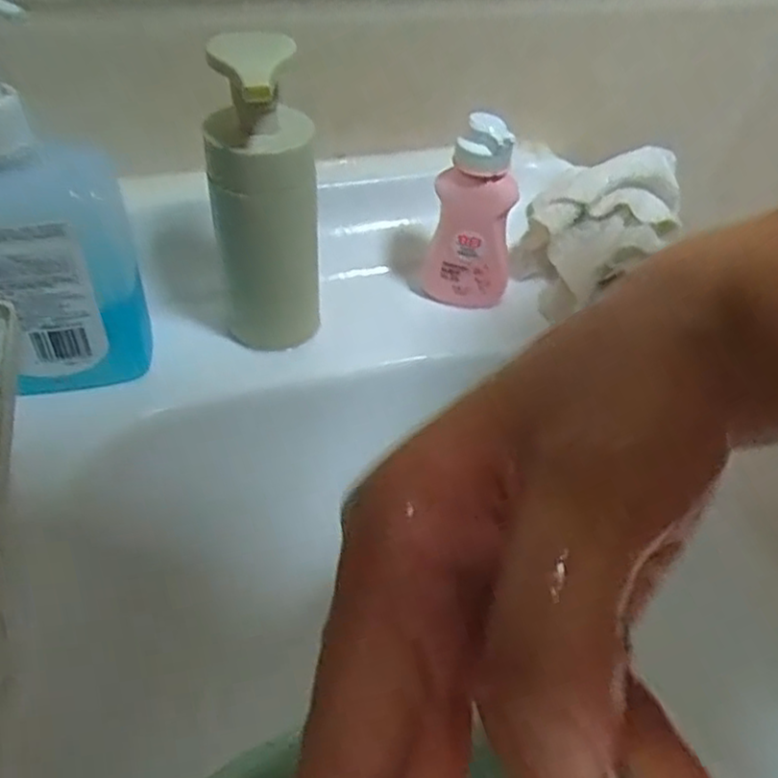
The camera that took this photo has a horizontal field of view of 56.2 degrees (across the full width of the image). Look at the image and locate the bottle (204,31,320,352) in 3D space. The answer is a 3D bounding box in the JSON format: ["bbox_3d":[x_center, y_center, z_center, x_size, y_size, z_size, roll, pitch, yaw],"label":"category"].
[{"bbox_3d":[-0.060,-0.085,0.360,0.049,0.156,0.053,-2,43,-6],"label":"bottle"}]

